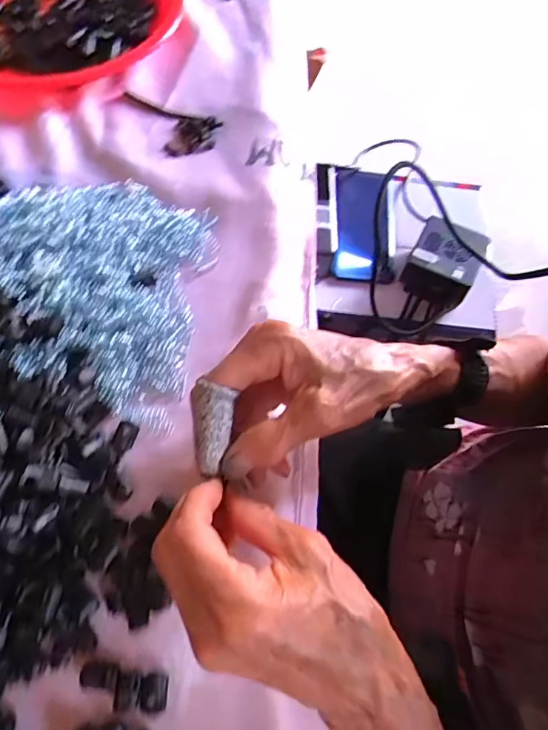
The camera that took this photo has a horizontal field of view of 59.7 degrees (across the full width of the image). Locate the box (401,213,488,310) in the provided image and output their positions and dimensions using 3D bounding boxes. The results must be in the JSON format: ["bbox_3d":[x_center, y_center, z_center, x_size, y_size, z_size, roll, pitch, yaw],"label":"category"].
[{"bbox_3d":[0.190,-0.113,0.539,0.072,0.060,0.078,28,68,10],"label":"box"}]

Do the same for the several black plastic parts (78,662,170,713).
[{"bbox_3d":[-0.082,0.175,0.259,0.048,0.007,0.019,9,66,2],"label":"several black plastic parts"}]

